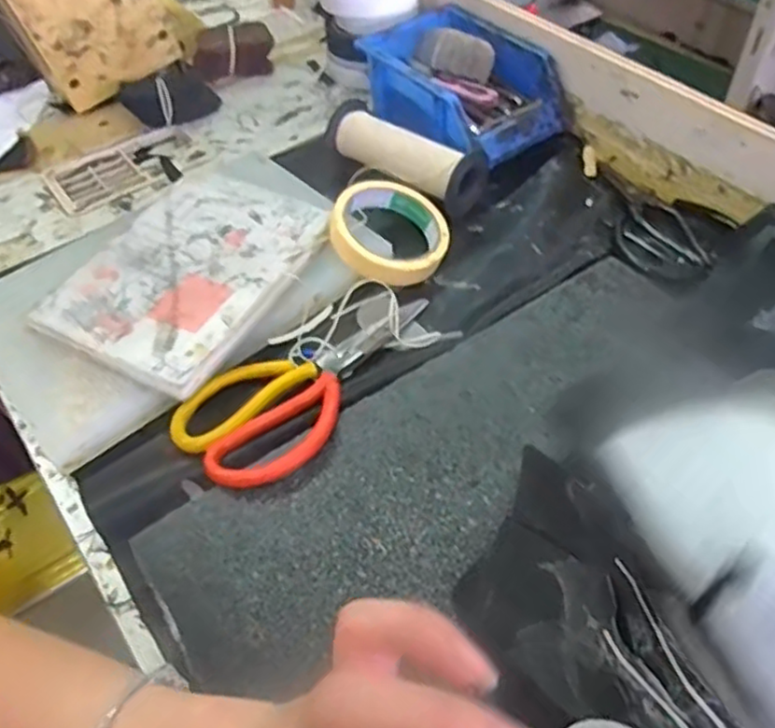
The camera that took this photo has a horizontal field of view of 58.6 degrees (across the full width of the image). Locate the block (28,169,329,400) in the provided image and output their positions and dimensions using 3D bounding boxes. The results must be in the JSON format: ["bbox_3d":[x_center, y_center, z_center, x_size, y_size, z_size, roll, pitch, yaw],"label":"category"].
[{"bbox_3d":[-0.152,-0.075,0.534,0.149,0.013,0.203,22,55,22],"label":"block"}]

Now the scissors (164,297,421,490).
[{"bbox_3d":[-0.054,0.003,0.479,0.103,0.024,0.199,27,56,26],"label":"scissors"}]

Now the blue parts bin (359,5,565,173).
[{"bbox_3d":[0.071,-0.264,0.649,0.125,0.062,0.186,-29,52,-19],"label":"blue parts bin"}]

